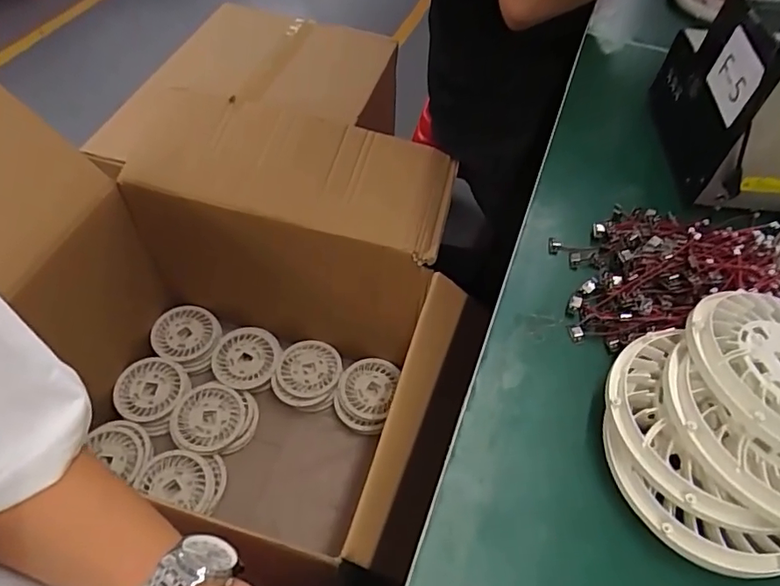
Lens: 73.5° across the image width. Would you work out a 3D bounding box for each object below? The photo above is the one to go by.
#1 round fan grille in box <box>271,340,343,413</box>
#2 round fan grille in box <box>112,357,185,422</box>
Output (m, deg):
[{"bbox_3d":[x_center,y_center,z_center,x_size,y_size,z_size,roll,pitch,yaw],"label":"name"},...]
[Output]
[{"bbox_3d":[-0.179,0.183,1.150,0.139,0.055,0.148,8,46,8],"label":"round fan grille in box"},{"bbox_3d":[-0.482,0.191,1.042,0.125,0.016,0.129,1,54,-2],"label":"round fan grille in box"}]

